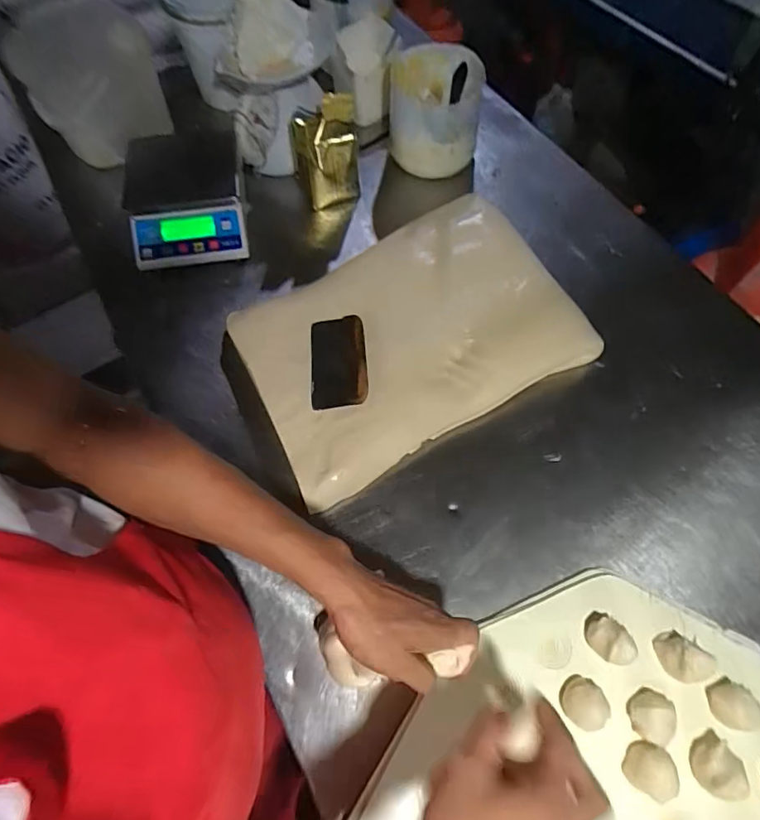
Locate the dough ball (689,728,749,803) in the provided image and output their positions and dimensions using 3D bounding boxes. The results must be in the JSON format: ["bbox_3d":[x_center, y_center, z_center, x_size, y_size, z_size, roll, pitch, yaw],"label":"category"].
[{"bbox_3d":[0.332,0.350,0.498,0.042,0.033,0.054,2,64,2],"label":"dough ball"}]

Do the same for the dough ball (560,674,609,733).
[{"bbox_3d":[0.212,0.304,0.525,0.043,0.035,0.044,0,64,1],"label":"dough ball"}]

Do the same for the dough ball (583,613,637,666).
[{"bbox_3d":[0.247,0.247,0.547,0.036,0.039,0.052,-25,66,-11],"label":"dough ball"}]

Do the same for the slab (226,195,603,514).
[{"bbox_3d":[0.030,-0.115,0.746,0.502,0.063,0.350,-27,66,-12],"label":"slab"}]

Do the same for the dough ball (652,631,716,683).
[{"bbox_3d":[0.321,0.261,0.535,0.041,0.036,0.047,-6,64,-2],"label":"dough ball"}]

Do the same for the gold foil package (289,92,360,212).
[{"bbox_3d":[-0.093,-0.437,0.860,0.105,0.161,0.094,-10,64,-4],"label":"gold foil package"}]

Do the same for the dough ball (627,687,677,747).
[{"bbox_3d":[0.280,0.314,0.521,0.041,0.024,0.048,24,67,13],"label":"dough ball"}]

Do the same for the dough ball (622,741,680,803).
[{"bbox_3d":[0.268,0.354,0.499,0.041,0.025,0.042,0,64,1],"label":"dough ball"}]

